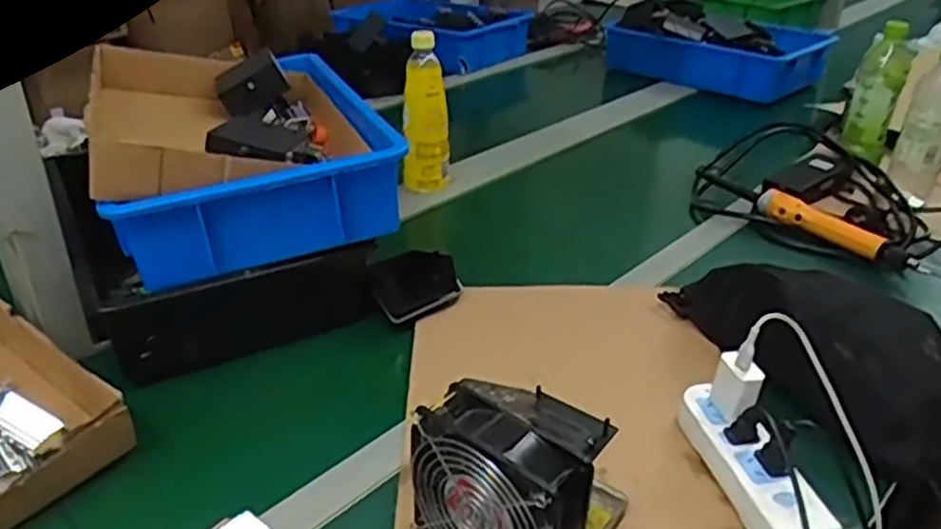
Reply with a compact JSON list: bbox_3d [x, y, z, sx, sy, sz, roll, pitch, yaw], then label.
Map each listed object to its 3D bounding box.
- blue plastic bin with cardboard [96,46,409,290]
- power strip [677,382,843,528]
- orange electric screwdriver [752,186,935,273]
[{"bbox_3d":[-0.249,-0.142,0.843,0.259,0.109,0.398,-10,32,-17],"label":"blue plastic bin with cardboard"},{"bbox_3d":[0.224,0.161,0.601,0.056,0.035,0.176,-8,31,-14],"label":"power strip"},{"bbox_3d":[0.459,-0.043,0.947,0.035,0.044,0.207,-26,39,-36],"label":"orange electric screwdriver"}]

